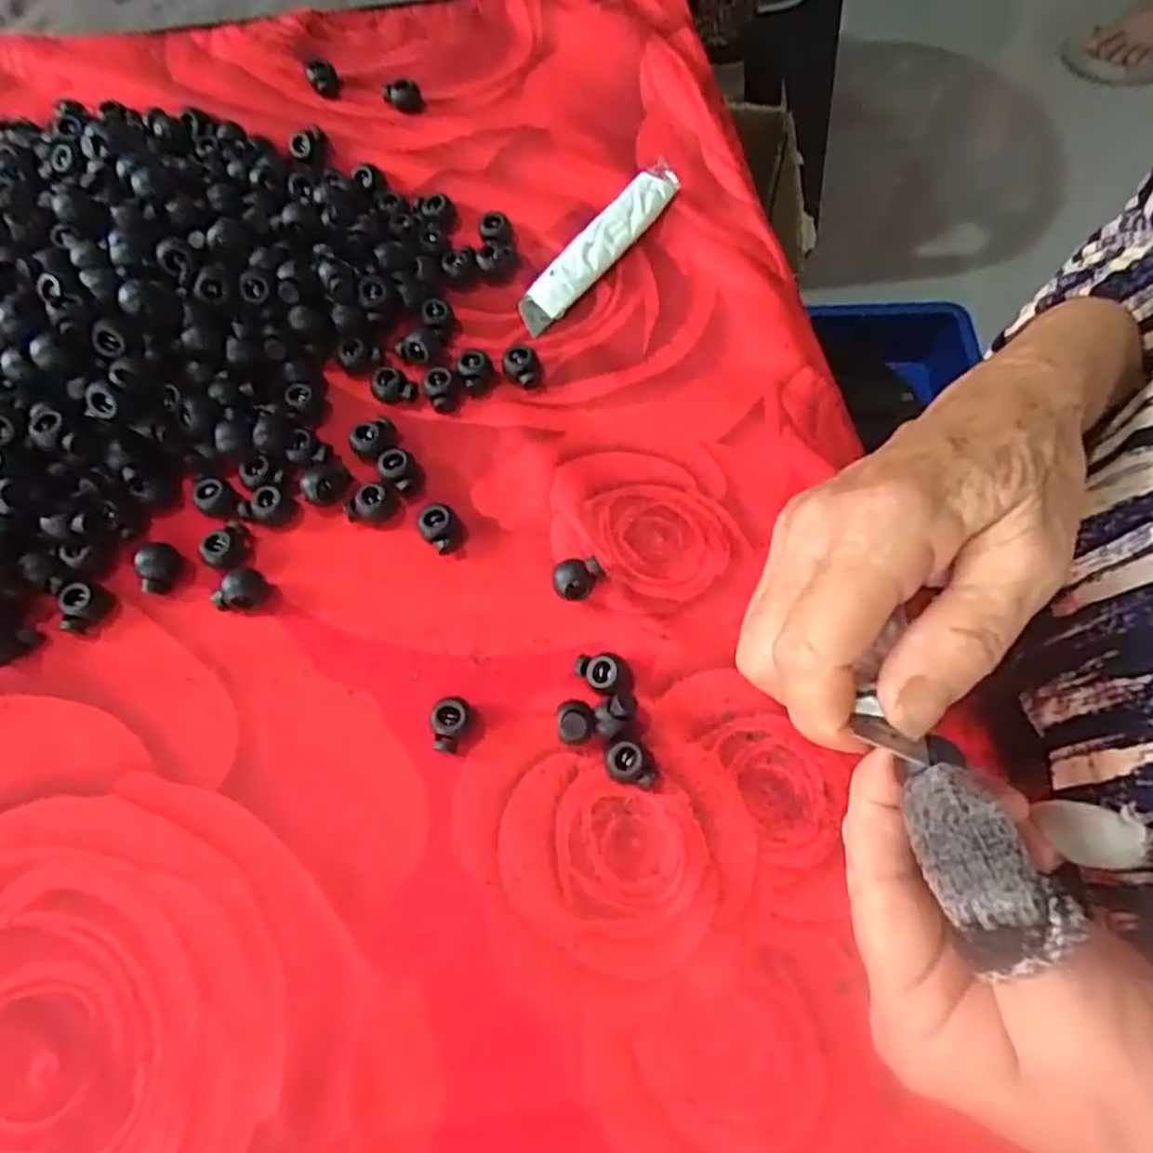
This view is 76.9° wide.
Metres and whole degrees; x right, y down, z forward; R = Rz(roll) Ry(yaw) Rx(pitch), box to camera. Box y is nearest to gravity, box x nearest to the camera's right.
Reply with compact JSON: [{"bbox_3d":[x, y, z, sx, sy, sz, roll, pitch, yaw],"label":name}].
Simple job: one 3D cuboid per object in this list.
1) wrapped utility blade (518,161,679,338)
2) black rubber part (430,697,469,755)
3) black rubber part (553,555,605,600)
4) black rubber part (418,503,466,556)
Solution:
[{"bbox_3d":[0.011,-0.154,0.335,0.019,0.005,0.108,39,76,0],"label":"wrapped utility blade"},{"bbox_3d":[-0.046,0.052,0.256,0.012,0.011,0.019,12,67,5],"label":"black rubber part"},{"bbox_3d":[0.001,0.002,0.269,0.018,0.012,0.014,-8,66,-3],"label":"black rubber part"},{"bbox_3d":[-0.052,-0.018,0.280,0.015,0.011,0.018,-41,72,-16],"label":"black rubber part"}]

